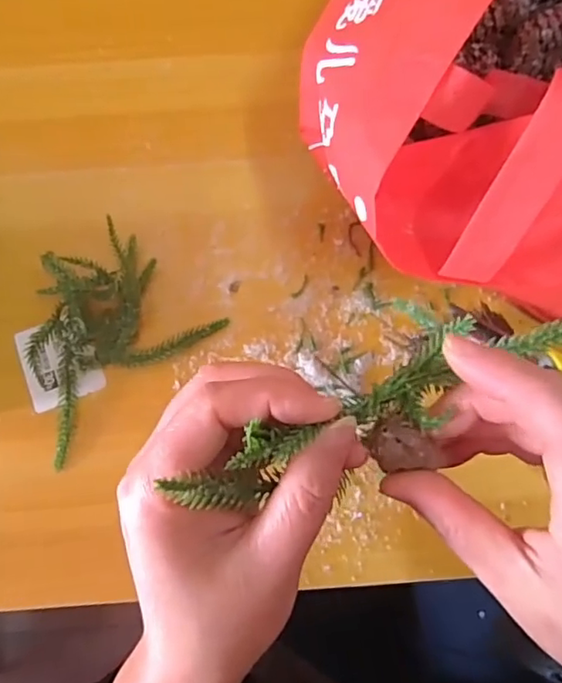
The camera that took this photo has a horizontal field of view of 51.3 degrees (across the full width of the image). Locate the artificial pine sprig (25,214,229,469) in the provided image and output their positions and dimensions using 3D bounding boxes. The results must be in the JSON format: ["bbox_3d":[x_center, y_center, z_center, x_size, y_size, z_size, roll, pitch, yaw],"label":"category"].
[{"bbox_3d":[-0.122,-0.015,0.378,0.130,0.043,0.107,-38,76,-9],"label":"artificial pine sprig"}]

